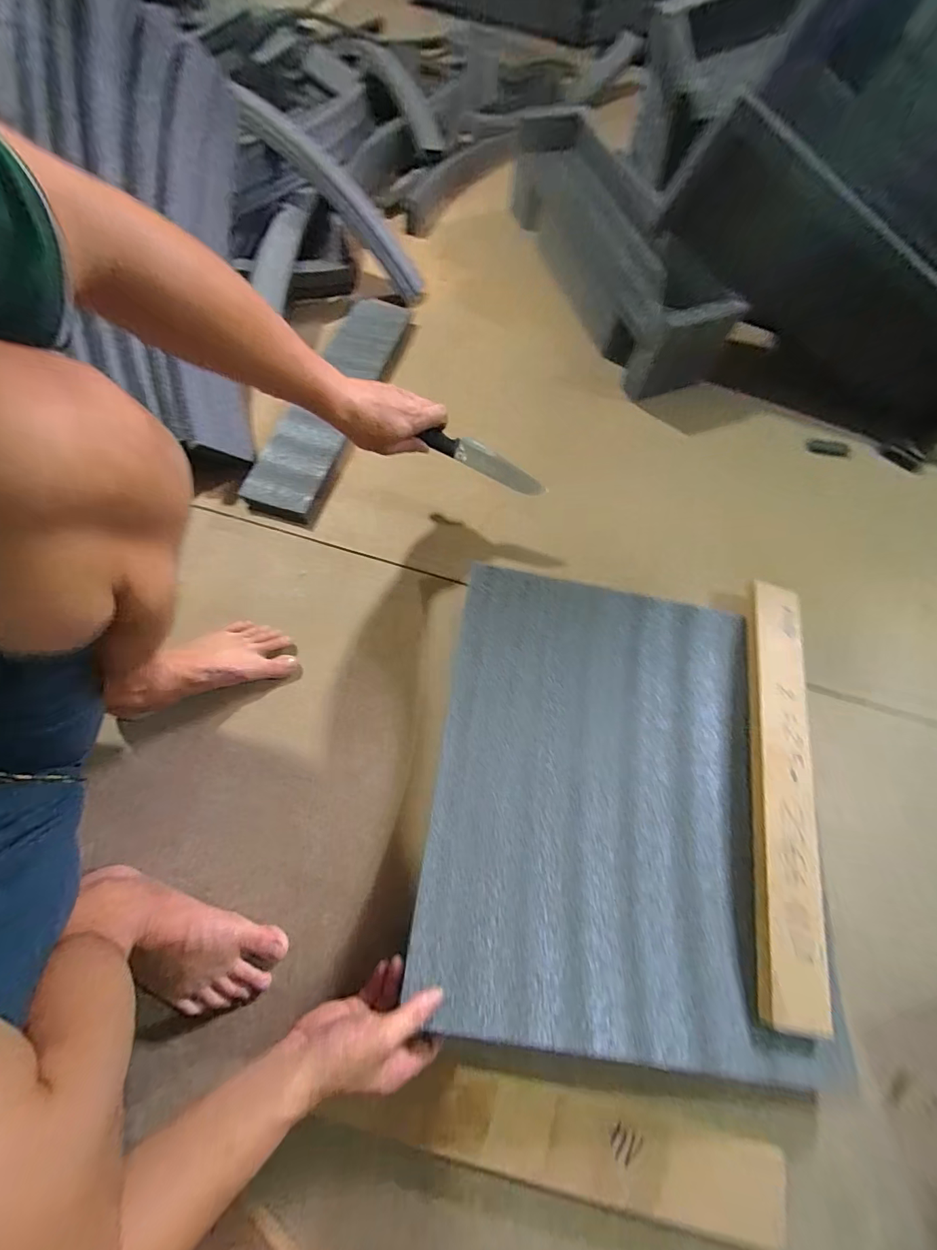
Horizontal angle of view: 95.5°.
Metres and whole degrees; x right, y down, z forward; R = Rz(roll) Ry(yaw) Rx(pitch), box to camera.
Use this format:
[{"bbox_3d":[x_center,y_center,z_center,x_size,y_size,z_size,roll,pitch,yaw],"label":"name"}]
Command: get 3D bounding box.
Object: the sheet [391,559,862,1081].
[{"bbox_3d":[0.164,0.191,0.513,0.395,0.056,0.489,9,70,1],"label":"sheet"}]

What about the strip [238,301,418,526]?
[{"bbox_3d":[-0.232,-0.399,0.752,0.128,0.034,0.504,17,70,4],"label":"strip"}]

